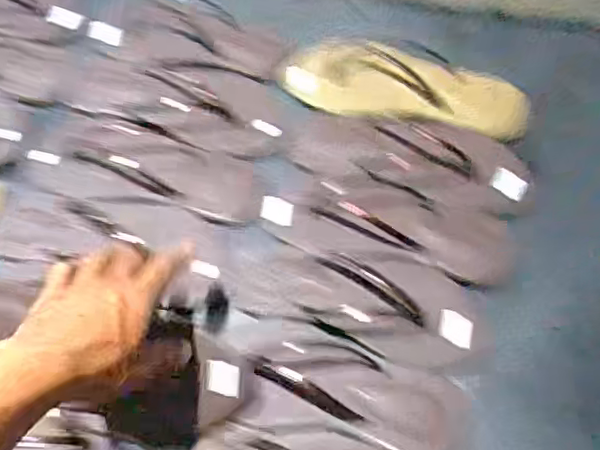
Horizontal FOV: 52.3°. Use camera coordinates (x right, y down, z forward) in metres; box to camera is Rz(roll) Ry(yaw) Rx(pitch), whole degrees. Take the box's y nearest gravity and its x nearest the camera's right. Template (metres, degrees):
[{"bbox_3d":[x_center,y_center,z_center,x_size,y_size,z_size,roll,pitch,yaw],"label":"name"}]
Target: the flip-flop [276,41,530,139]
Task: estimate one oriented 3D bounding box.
[{"bbox_3d":[0.105,-0.151,0.635,0.252,0.033,0.091,16,67,11],"label":"flip-flop"}]

